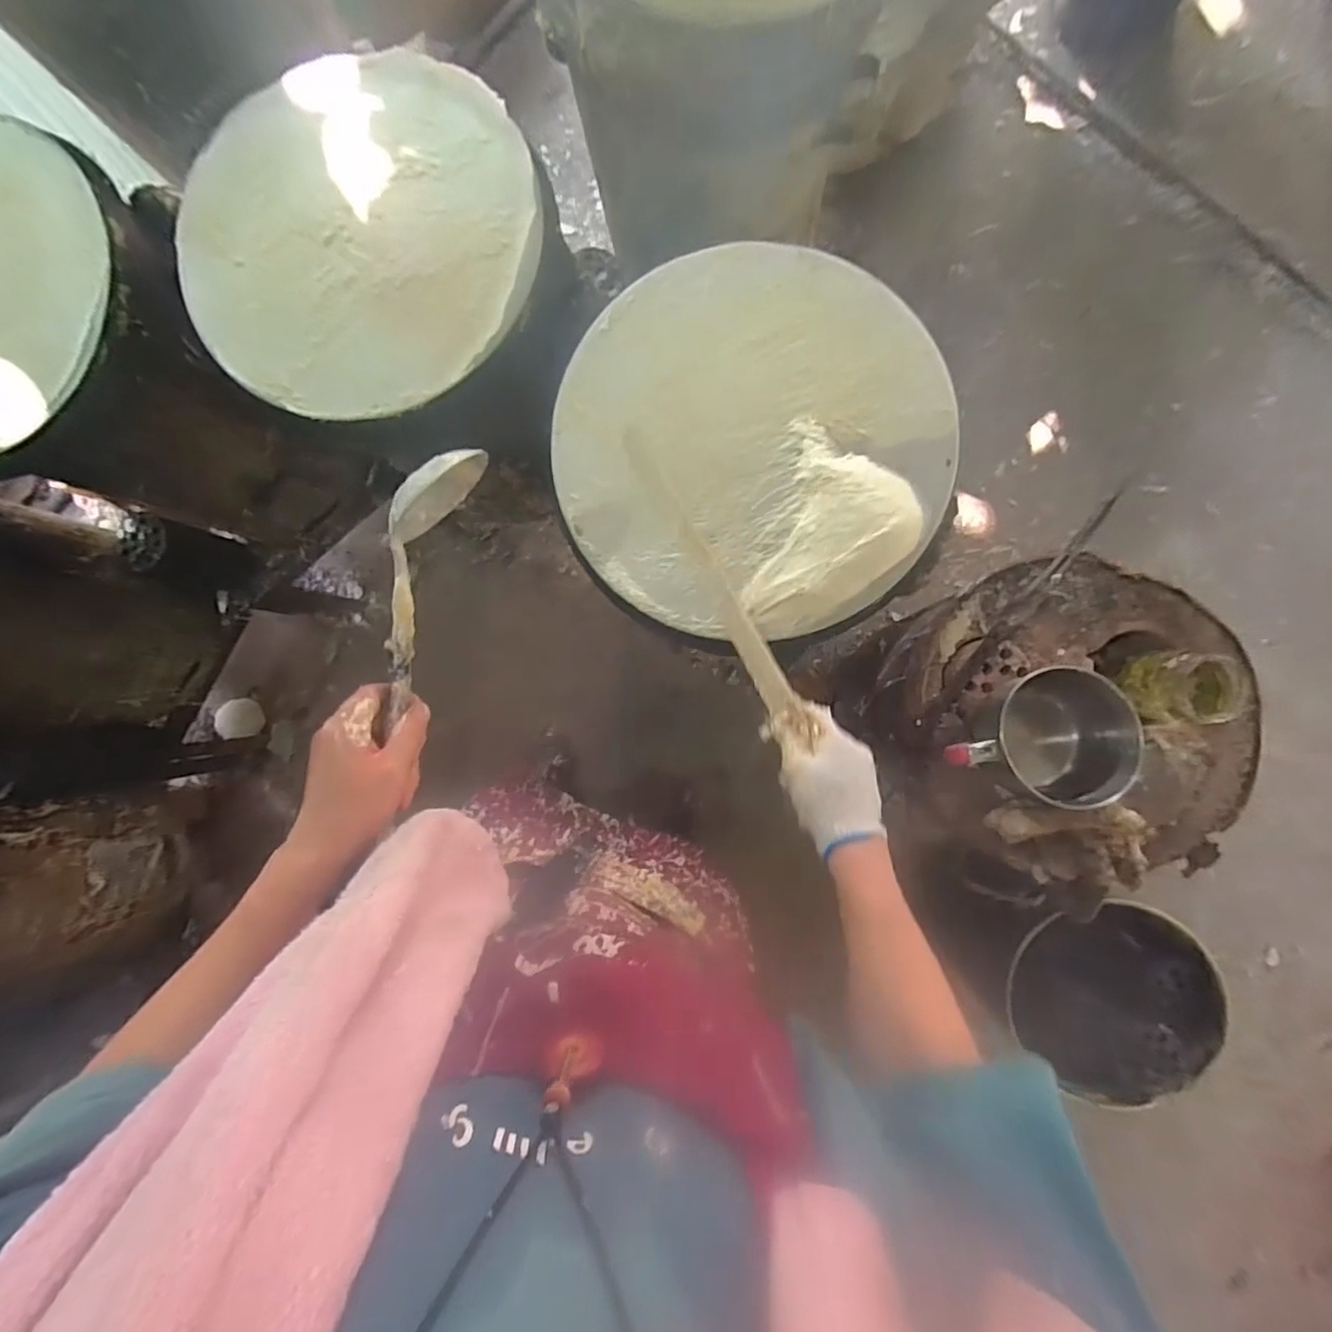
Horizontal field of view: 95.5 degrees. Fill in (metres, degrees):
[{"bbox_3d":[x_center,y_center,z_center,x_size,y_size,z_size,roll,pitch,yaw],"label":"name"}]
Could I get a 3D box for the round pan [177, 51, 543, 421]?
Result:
[{"bbox_3d":[-0.317,-0.452,0.628,0.361,0.029,0.371,-14,87,4],"label":"round pan"}]

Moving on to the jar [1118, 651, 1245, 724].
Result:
[{"bbox_3d":[0.557,0.023,0.651,0.076,0.077,0.074,0,88,5],"label":"jar"}]

